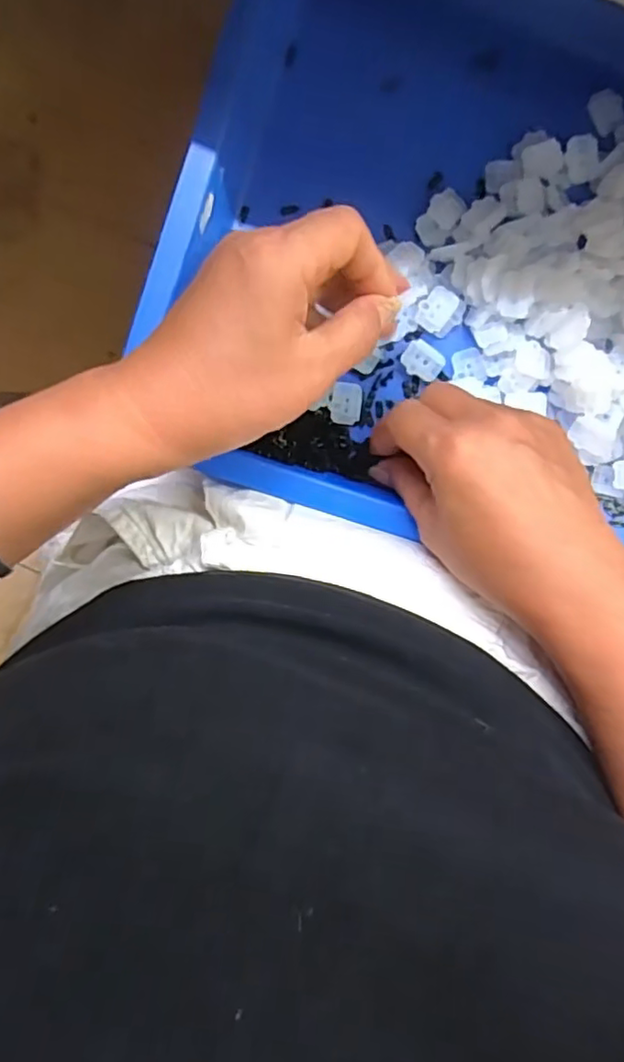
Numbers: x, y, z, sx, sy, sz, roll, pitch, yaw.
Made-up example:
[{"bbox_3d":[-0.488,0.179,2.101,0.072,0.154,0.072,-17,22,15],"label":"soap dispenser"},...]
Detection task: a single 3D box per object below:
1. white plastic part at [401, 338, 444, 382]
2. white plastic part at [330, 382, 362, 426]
[{"bbox_3d":[0.059,-0.091,0.331,0.022,0.005,0.017,37,85,1],"label":"white plastic part"},{"bbox_3d":[0.019,-0.069,0.335,0.016,0.004,0.022,8,85,-2],"label":"white plastic part"}]

